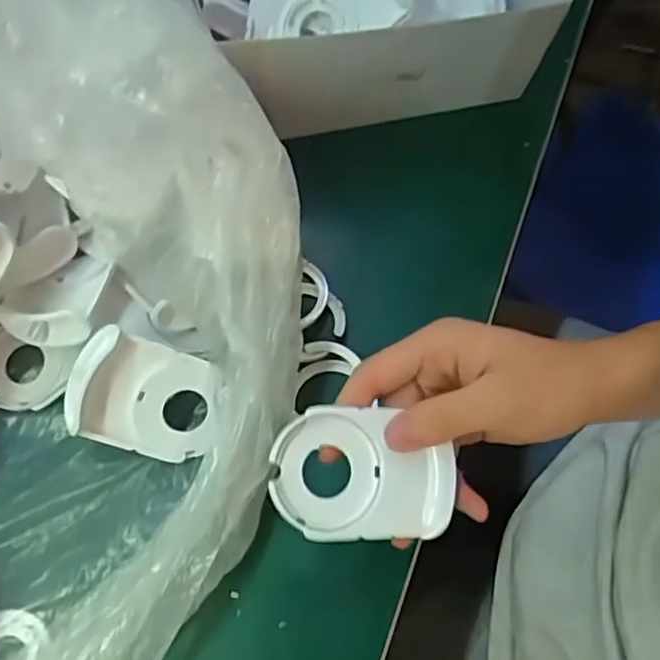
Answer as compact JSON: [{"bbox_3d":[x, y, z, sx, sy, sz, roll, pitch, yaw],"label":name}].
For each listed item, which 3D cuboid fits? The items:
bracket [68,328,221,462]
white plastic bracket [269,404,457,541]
[{"bbox_3d":[-0.096,0.033,0.340,0.073,0.023,0.059,17,99,-20],"label":"bracket"},{"bbox_3d":[0.015,0.064,0.289,0.080,0.013,0.056,6,79,-14],"label":"white plastic bracket"}]

